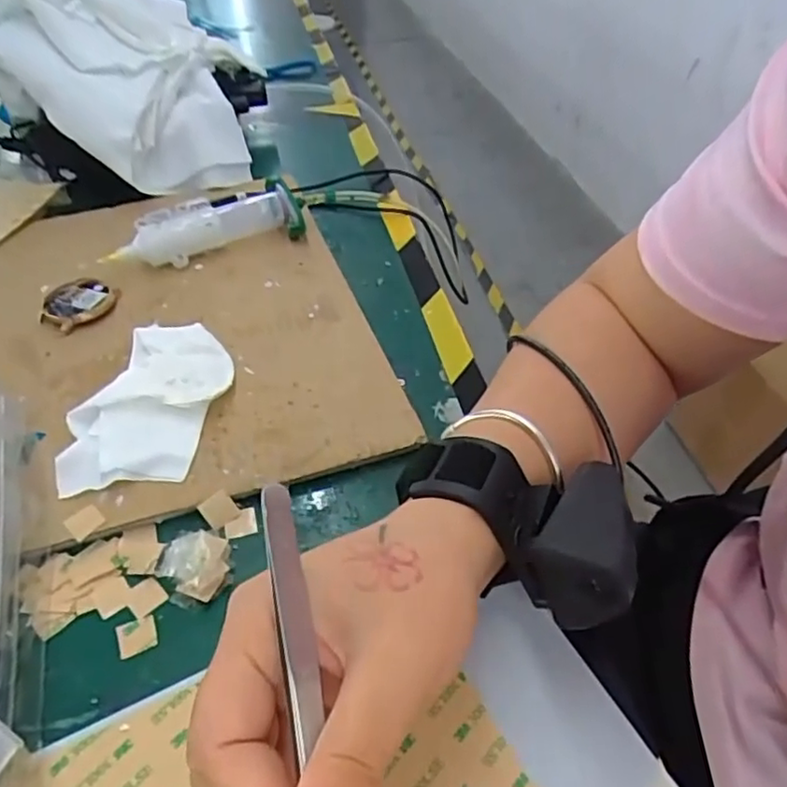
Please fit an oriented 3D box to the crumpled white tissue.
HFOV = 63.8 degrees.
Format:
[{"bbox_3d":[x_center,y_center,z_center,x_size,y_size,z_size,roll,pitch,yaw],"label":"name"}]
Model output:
[{"bbox_3d":[-0.132,0.003,0.350,0.072,0.015,0.121,9,46,9],"label":"crumpled white tissue"}]

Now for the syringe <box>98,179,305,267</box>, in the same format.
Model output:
[{"bbox_3d":[-0.137,-0.123,0.464,0.134,0.031,0.040,-18,48,-17],"label":"syringe"}]

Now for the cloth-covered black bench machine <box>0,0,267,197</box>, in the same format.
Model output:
[{"bbox_3d":[-0.222,-0.272,0.547,0.223,0.136,0.202,-18,48,-17],"label":"cloth-covered black bench machine"}]

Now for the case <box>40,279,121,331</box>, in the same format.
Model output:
[{"bbox_3d":[-0.210,-0.060,0.419,0.048,0.006,0.045,14,47,14],"label":"case"}]

